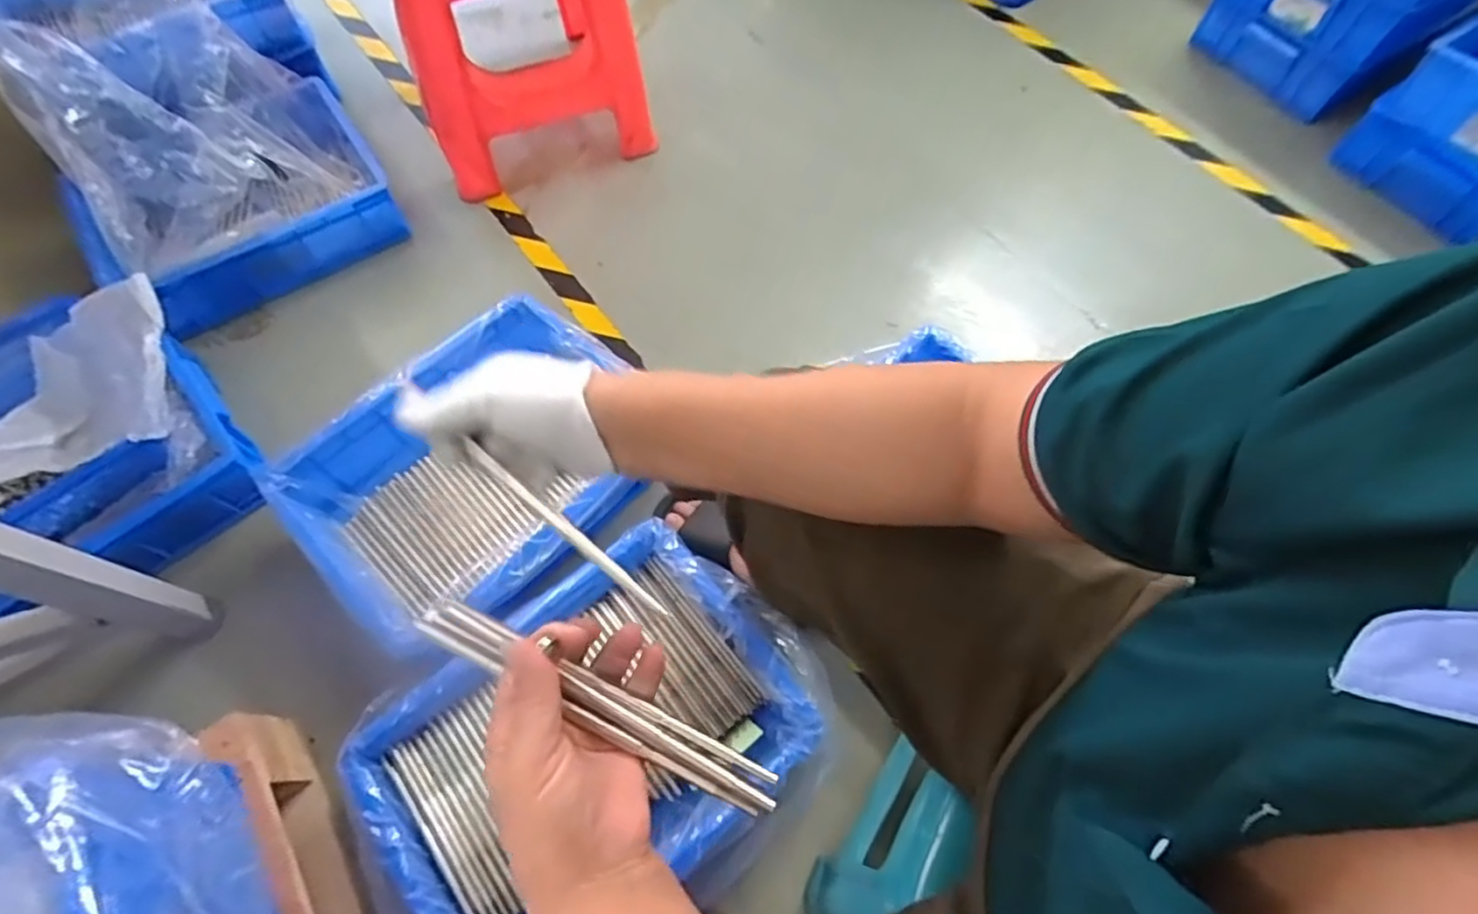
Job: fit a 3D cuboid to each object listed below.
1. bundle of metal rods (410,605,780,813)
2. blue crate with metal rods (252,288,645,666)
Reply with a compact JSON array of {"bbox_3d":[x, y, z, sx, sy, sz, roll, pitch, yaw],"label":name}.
[{"bbox_3d":[-0.080,0.132,0.369,0.212,0.012,0.023,24,67,10],"label":"bundle of metal rods"},{"bbox_3d":[-0.319,0.018,0.867,0.423,0.102,0.340,-40,72,-17],"label":"blue crate with metal rods"}]

